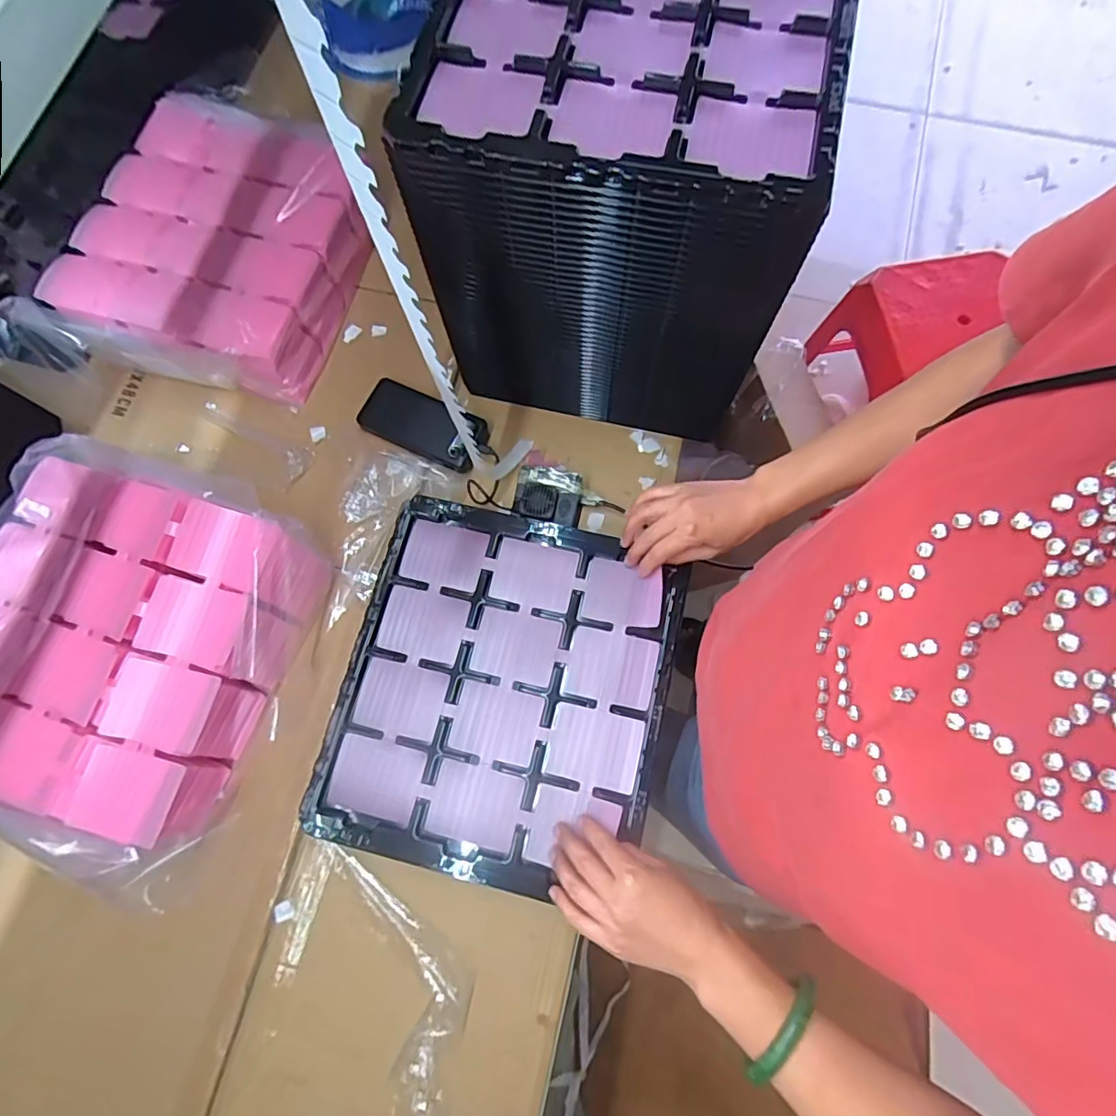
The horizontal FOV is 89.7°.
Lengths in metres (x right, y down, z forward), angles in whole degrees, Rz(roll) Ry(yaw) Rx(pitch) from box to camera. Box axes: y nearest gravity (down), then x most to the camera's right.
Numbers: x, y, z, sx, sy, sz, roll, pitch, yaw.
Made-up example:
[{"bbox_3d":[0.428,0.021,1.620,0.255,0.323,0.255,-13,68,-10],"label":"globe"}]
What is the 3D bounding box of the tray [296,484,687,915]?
[{"bbox_3d":[-0.056,0.132,0.587,0.330,0.024,0.366,13,75,5],"label":"tray"}]

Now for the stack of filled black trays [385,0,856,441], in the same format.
[{"bbox_3d":[0.073,-0.404,0.617,0.335,0.328,0.404,12,75,5],"label":"stack of filled black trays"}]

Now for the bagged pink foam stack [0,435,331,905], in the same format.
[{"bbox_3d":[-0.467,0.091,0.607,0.330,0.115,0.381,15,75,6],"label":"bagged pink foam stack"}]

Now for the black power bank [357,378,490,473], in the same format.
[{"bbox_3d":[-0.174,-0.173,0.718,0.162,0.017,0.075,24,76,8],"label":"black power bank"}]

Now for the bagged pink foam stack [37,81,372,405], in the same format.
[{"bbox_3d":[-0.442,-0.408,0.749,0.316,0.109,0.358,16,75,6],"label":"bagged pink foam stack"}]

